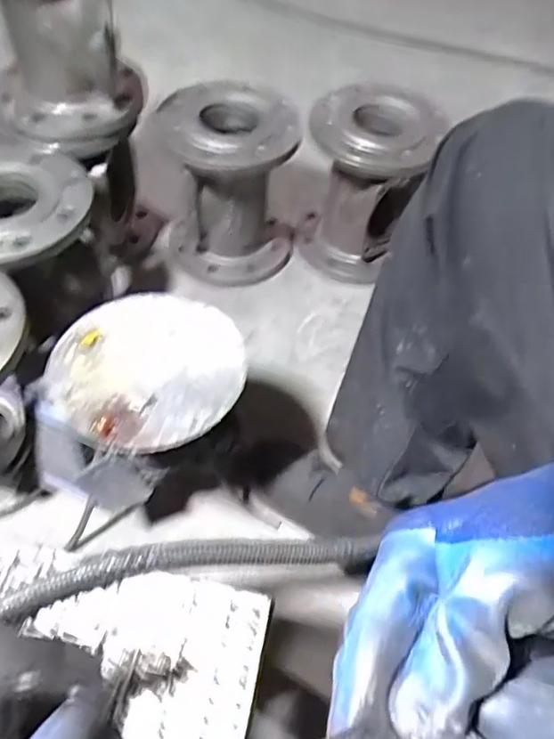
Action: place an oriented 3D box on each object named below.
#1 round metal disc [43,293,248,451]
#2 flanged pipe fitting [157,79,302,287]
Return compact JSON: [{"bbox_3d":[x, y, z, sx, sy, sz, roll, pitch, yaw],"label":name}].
[{"bbox_3d":[-0.115,-0.004,0.520,0.163,0.013,0.168,2,53,-3],"label":"round metal disc"},{"bbox_3d":[-0.069,-0.265,0.875,0.192,0.235,0.175,-2,54,-6],"label":"flanged pipe fitting"}]

